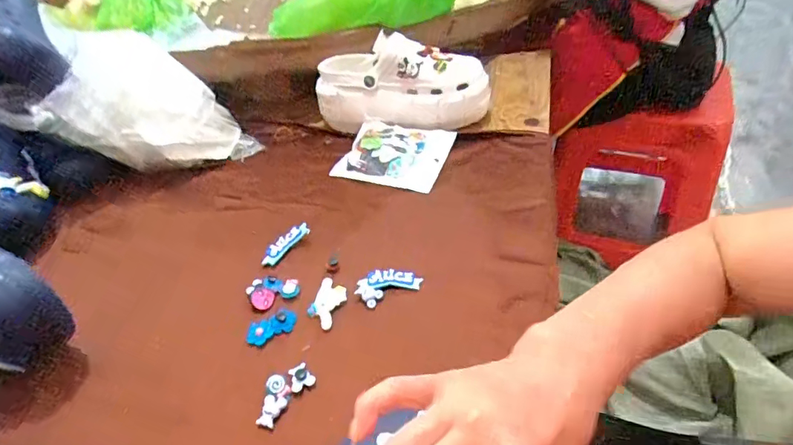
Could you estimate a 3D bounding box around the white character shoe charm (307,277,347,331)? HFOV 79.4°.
[{"bbox_3d":[-0.069,0.078,0.474,0.035,0.008,0.052,14,45,22],"label":"white character shoe charm"}]

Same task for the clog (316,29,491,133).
[{"bbox_3d":[0.009,-0.198,0.680,0.240,0.097,0.084,5,43,16],"label":"clog"}]

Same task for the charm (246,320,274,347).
[{"bbox_3d":[-0.131,0.104,0.452,0.024,0.006,0.024,-4,41,4],"label":"charm"}]

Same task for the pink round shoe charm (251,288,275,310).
[{"bbox_3d":[-0.136,0.077,0.485,0.023,0.004,0.025,-10,41,-3],"label":"pink round shoe charm"}]

